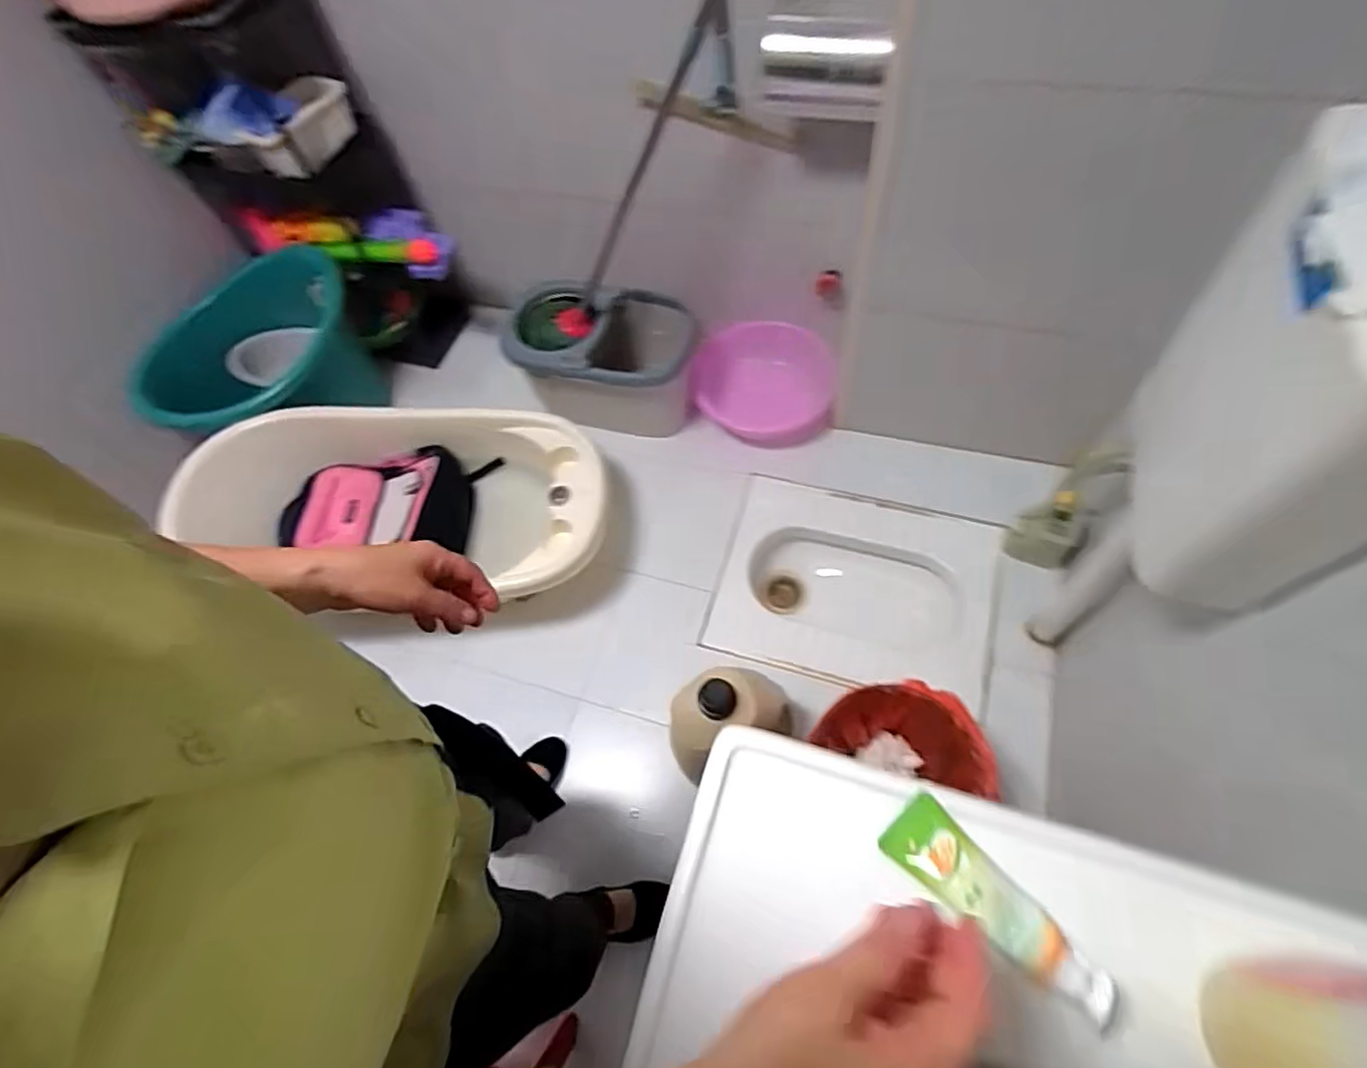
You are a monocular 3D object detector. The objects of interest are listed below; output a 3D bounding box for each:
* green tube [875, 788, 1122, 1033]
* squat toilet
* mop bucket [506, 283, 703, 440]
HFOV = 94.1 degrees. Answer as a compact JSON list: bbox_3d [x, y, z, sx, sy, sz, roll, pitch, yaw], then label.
[{"bbox_3d":[0.177,0.211,0.361,0.040,0.022,0.129,-41,58,-17],"label":"green tube"},{"bbox_3d":[0.379,0.138,1.456,0.590,0.192,0.441,16,66,13],"label":"squat toilet"},{"bbox_3d":[-0.193,-0.409,1.571,0.434,0.259,0.309,8,65,10],"label":"mop bucket"}]

